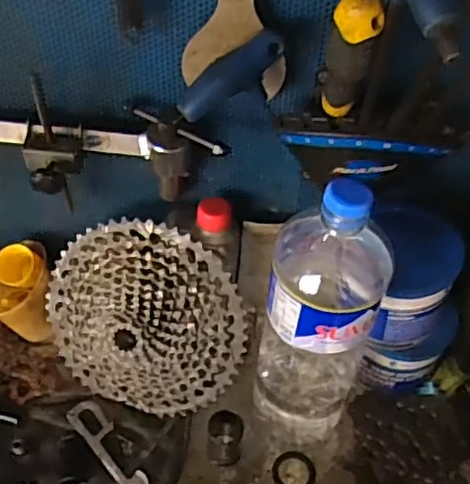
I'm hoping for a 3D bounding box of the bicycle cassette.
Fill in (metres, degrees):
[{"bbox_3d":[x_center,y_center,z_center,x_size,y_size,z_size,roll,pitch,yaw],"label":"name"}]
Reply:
[{"bbox_3d":[-0.090,0.079,0.592,0.195,0.189,0.046,21,19,7],"label":"bicycle cassette"}]

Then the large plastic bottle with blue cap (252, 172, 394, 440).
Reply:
[{"bbox_3d":[0.068,0.067,0.533,0.087,0.312,0.090,18,51,13],"label":"large plastic bottle with blue cap"}]

